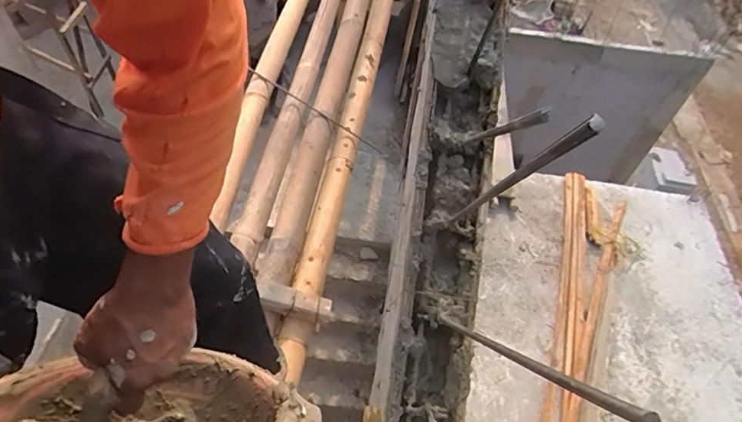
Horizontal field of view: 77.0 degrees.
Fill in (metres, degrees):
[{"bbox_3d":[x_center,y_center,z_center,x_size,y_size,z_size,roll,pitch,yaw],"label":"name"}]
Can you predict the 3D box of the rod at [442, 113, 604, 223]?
[{"bbox_3d":[0.122,-0.014,0.502,0.009,0.525,0.010,8,83,1],"label":"rod"}]

